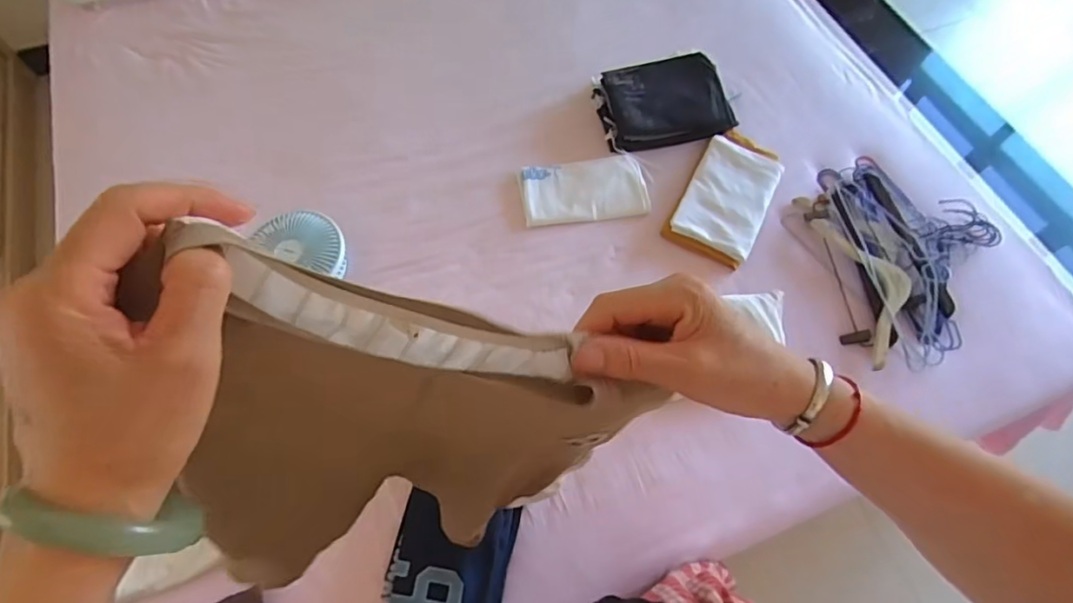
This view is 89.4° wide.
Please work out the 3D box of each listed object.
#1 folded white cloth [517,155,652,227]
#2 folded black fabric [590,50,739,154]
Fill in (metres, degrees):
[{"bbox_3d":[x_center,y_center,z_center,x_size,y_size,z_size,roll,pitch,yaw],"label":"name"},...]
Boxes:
[{"bbox_3d":[0.093,-0.227,1.080,0.242,0.032,0.135,-8,63,-1],"label":"folded white cloth"},{"bbox_3d":[0.265,-0.423,1.140,0.258,0.071,0.191,-12,63,-3],"label":"folded black fabric"}]

